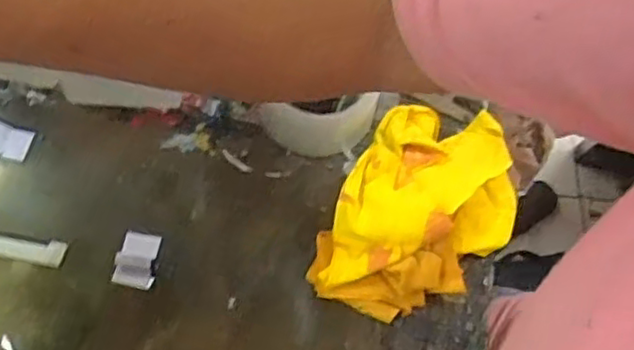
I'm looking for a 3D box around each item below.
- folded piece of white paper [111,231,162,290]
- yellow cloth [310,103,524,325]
[{"bbox_3d":[-0.134,0.062,0.503,0.029,0.015,0.041,7,61,-1],"label":"folded piece of white paper"},{"bbox_3d":[0.083,0.028,0.520,0.130,0.047,0.184,25,63,9],"label":"yellow cloth"}]

